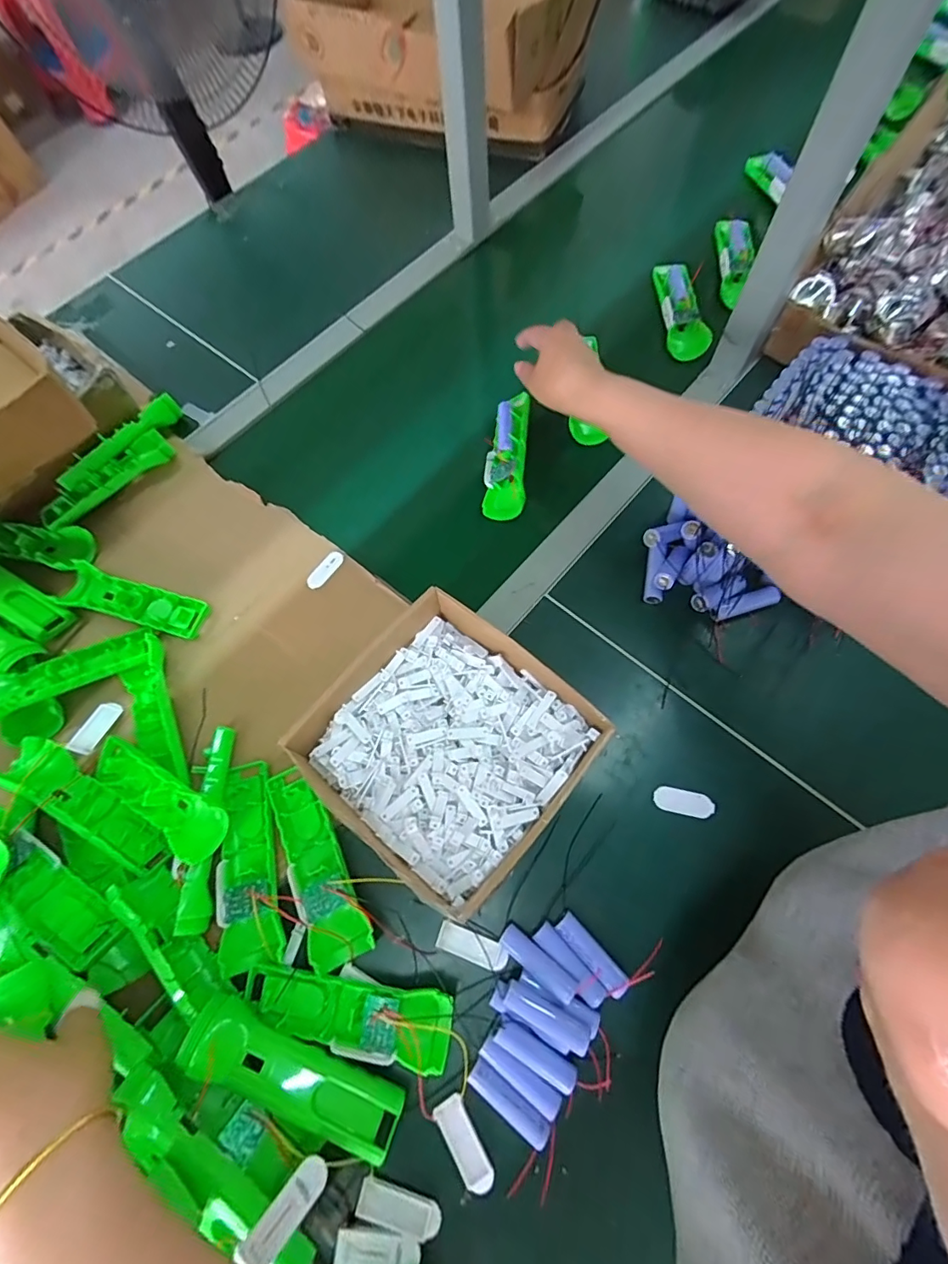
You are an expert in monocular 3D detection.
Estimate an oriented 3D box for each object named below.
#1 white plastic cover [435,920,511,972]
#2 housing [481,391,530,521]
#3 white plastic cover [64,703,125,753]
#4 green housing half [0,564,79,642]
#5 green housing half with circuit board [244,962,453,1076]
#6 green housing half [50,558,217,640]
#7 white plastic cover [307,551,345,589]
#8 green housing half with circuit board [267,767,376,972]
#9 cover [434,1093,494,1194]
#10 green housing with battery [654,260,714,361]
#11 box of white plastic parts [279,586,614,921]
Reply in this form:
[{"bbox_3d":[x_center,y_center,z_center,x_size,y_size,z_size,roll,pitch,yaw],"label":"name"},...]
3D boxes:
[{"bbox_3d":[-0.001,0.257,0.401,0.058,0.004,0.020,13,52,16],"label":"white plastic cover"},{"bbox_3d":[0.038,-0.208,0.563,0.045,0.030,0.160,3,70,4],"label":"housing"},{"bbox_3d":[-0.363,0.091,0.472,0.024,0.008,0.057,24,41,-12],"label":"white plastic cover"},{"bbox_3d":[-0.507,-0.048,0.521,0.175,0.027,0.043,28,73,12],"label":"green housing half"},{"bbox_3d":[-0.099,0.286,0.368,0.161,0.019,0.046,8,70,6],"label":"green housing half with circuit board"},{"bbox_3d":[-0.363,-0.031,0.529,0.152,0.024,0.046,14,71,8],"label":"green housing half"},{"bbox_3d":[-0.163,-0.068,0.539,0.020,0.006,0.049,36,75,14],"label":"white plastic cover"},{"bbox_3d":[-0.133,0.191,0.415,0.046,0.021,0.160,-25,70,-7],"label":"green housing half with circuit board"},{"bbox_3d":[-0.007,0.369,0.354,0.022,0.004,0.056,-29,71,-8],"label":"cover"},{"bbox_3d":[0.266,-0.419,0.637,0.043,0.031,0.158,-4,69,1],"label":"green housing with battery"},{"bbox_3d":[-0.026,0.096,0.435,0.219,0.074,0.196,38,75,15],"label":"box of white plastic parts"}]

